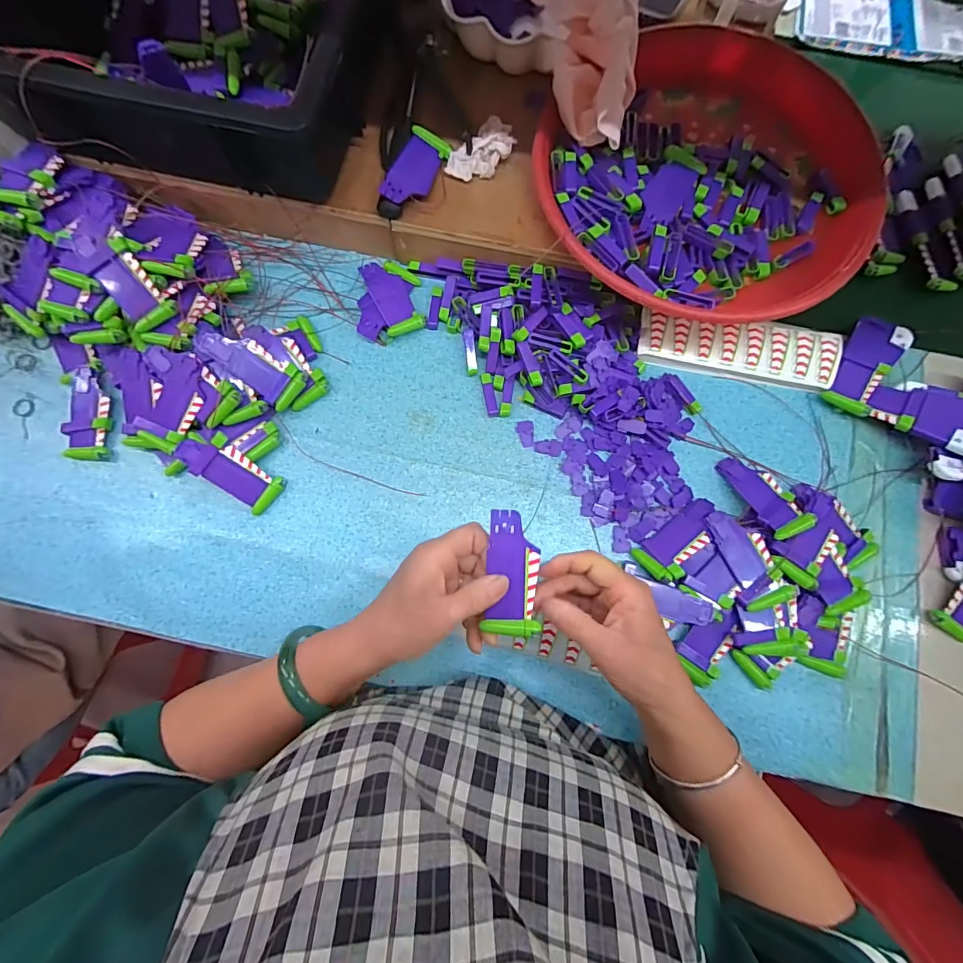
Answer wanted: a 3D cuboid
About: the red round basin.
[{"bbox_3d":[0.213,-0.283,0.431,0.296,0.074,0.299,0,80,0],"label":"red round basin"}]

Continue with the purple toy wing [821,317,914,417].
[{"bbox_3d":[0.393,-0.121,0.450,0.048,0.021,0.112,38,82,6],"label":"purple toy wing"}]

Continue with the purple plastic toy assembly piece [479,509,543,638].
[{"bbox_3d":[0.022,0.065,0.315,0.039,0.007,0.088,-3,88,-1],"label":"purple plastic toy assembly piece"}]

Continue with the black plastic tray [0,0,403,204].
[{"bbox_3d":[-0.233,-0.481,0.398,0.312,0.088,0.435,15,80,2],"label":"black plastic tray"}]

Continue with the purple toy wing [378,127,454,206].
[{"bbox_3d":[-0.061,-0.295,0.413,0.039,0.007,0.090,26,73,-15],"label":"purple toy wing"}]

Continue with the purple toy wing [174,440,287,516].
[{"bbox_3d":[-0.234,-0.008,0.408,0.090,0.011,0.040,35,80,-23],"label":"purple toy wing"}]

